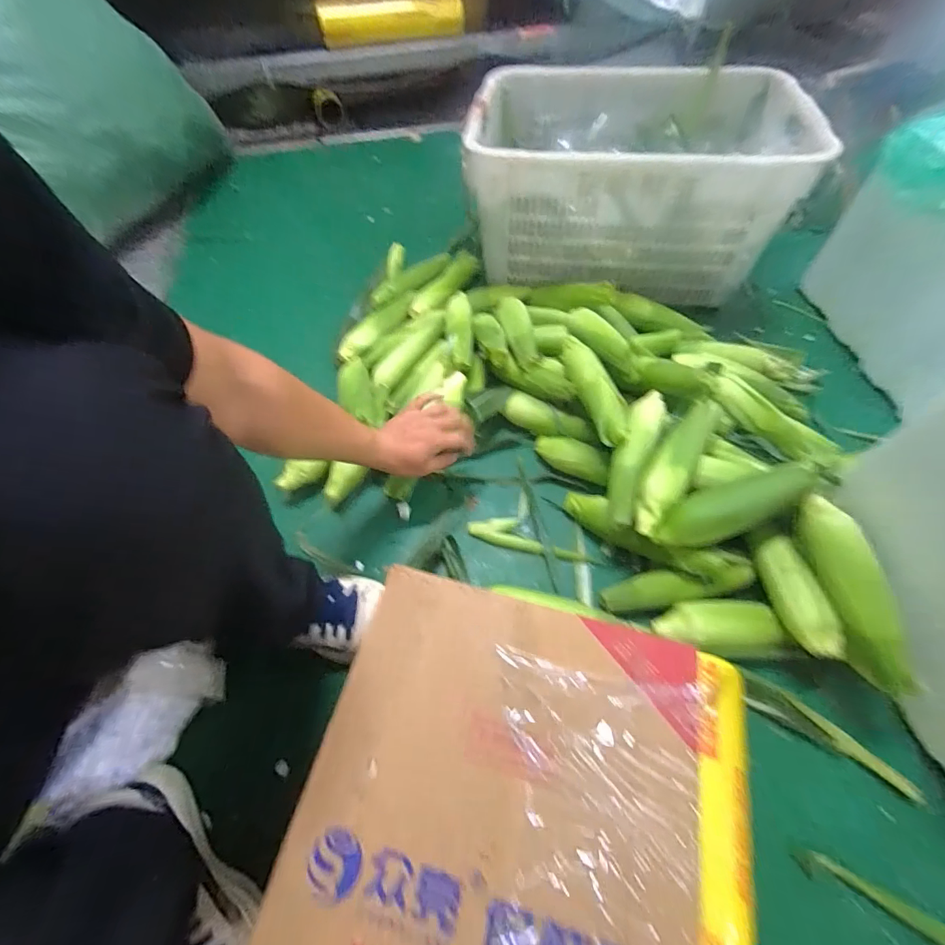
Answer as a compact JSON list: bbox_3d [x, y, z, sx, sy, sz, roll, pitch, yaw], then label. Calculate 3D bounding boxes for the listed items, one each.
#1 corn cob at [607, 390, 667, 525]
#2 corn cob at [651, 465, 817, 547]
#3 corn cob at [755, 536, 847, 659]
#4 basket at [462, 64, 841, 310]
[{"bbox_3d":[0.232,-0.029,0.597,0.048,0.042,0.222,21,62,14],"label":"corn cob"},{"bbox_3d":[0.318,0.045,0.515,0.189,0.047,0.062,-24,59,11],"label":"corn cob"},{"bbox_3d":[0.397,0.151,0.506,0.038,0.041,0.138,-10,59,-3],"label":"corn cob"},{"bbox_3d":[0.307,-0.607,0.865,0.569,0.251,0.437,11,60,9],"label":"basket"}]

